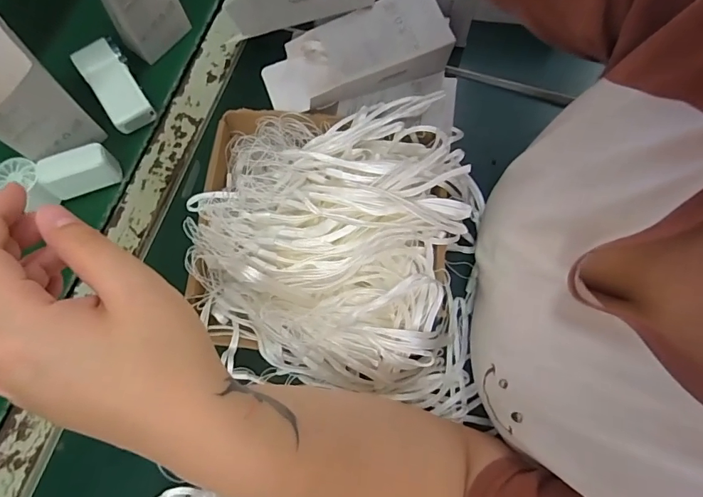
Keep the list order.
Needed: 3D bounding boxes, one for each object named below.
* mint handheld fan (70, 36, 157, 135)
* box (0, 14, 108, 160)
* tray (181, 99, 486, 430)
[{"bbox_3d":[-0.230,-0.159,0.422,0.041,0.019,0.087,-32,89,-9],"label":"mint handheld fan"},{"bbox_3d":[-0.271,-0.125,0.350,0.065,0.150,0.051,-43,77,-12],"label":"box"},{"bbox_3d":[-0.008,-0.004,0.345,0.236,0.086,0.236,5,72,2],"label":"tray"}]

